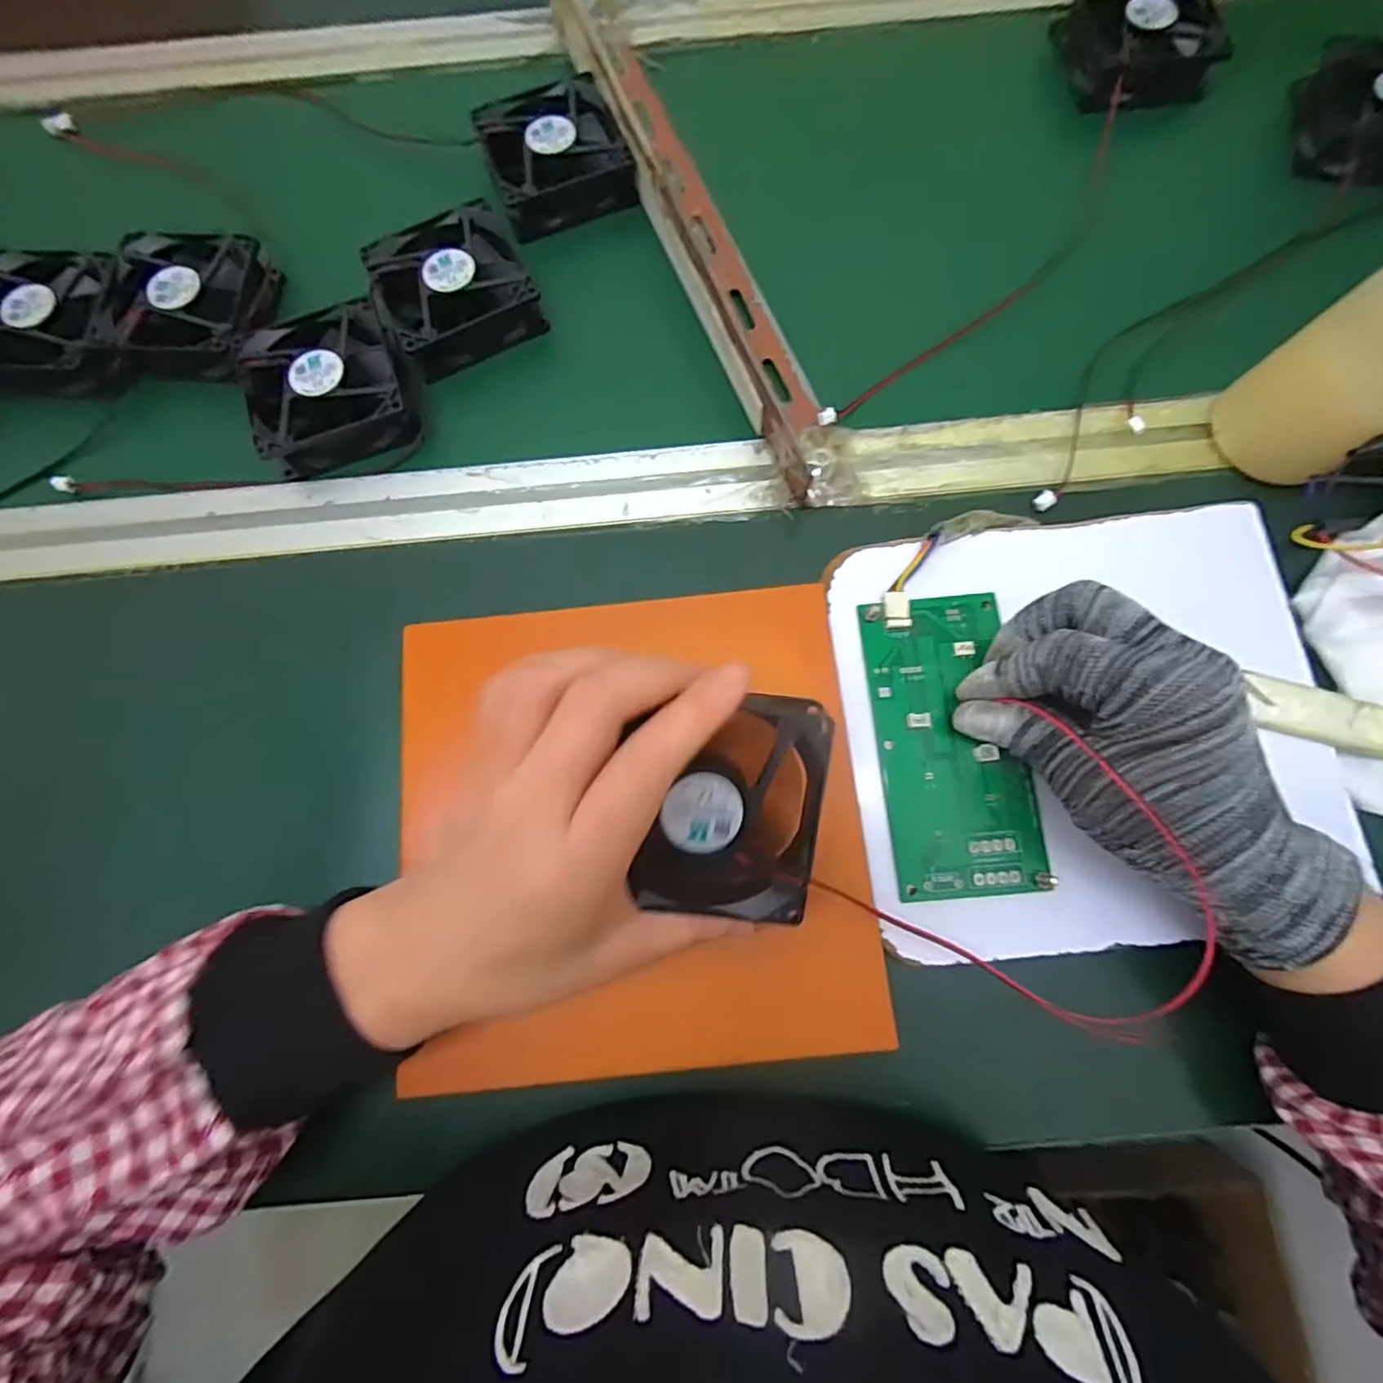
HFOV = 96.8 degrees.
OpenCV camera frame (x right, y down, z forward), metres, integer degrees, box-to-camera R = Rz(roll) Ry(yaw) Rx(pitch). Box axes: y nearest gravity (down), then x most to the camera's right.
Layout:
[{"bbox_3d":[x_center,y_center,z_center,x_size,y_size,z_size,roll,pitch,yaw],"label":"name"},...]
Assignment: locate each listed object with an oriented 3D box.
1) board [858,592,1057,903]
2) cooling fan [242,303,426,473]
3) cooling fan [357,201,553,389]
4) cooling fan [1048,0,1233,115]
[{"bbox_3d":[0.116,0.022,0.275,0.063,0.008,0.134,-6,78,0],"label":"board"},{"bbox_3d":[-0.198,-0.170,0.339,0.082,0.026,0.085,-15,75,-3],"label":"cooling fan"},{"bbox_3d":[-0.135,-0.230,0.353,0.081,0.030,0.084,-25,75,-5],"label":"cooling fan"},{"bbox_3d":[0.276,-0.405,0.380,0.080,0.026,0.086,-10,75,-1],"label":"cooling fan"}]

